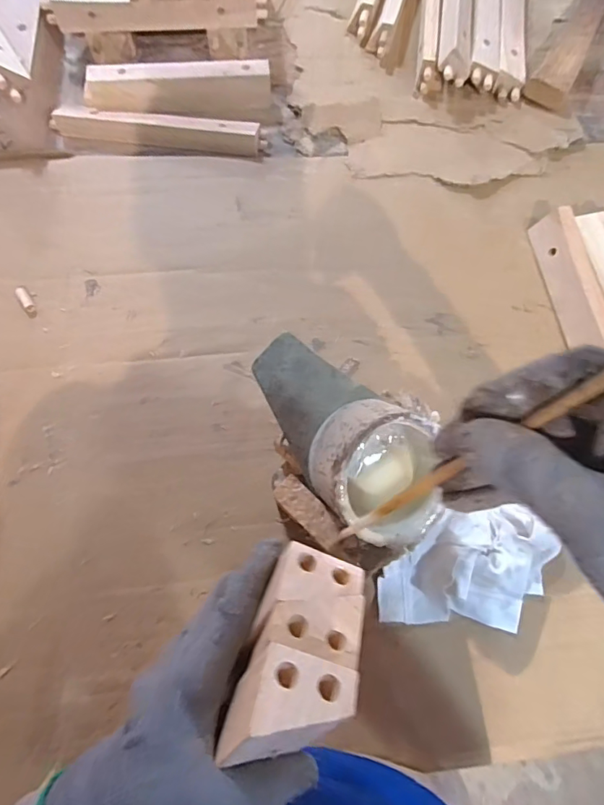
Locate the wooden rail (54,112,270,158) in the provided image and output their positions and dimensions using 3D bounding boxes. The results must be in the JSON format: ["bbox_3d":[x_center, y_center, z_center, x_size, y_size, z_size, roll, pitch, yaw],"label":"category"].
[{"bbox_3d":[-0.179,-0.339,0.611,0.257,0.030,0.031,6,71,0],"label":"wooden rail"}]

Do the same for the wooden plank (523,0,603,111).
[{"bbox_3d":[0.396,-0.540,0.692,0.051,0.032,0.363,27,72,7],"label":"wooden plank"}]

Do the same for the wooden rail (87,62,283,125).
[{"bbox_3d":[-0.150,-0.392,0.621,0.239,0.047,0.048,-5,71,-4],"label":"wooden rail"}]

